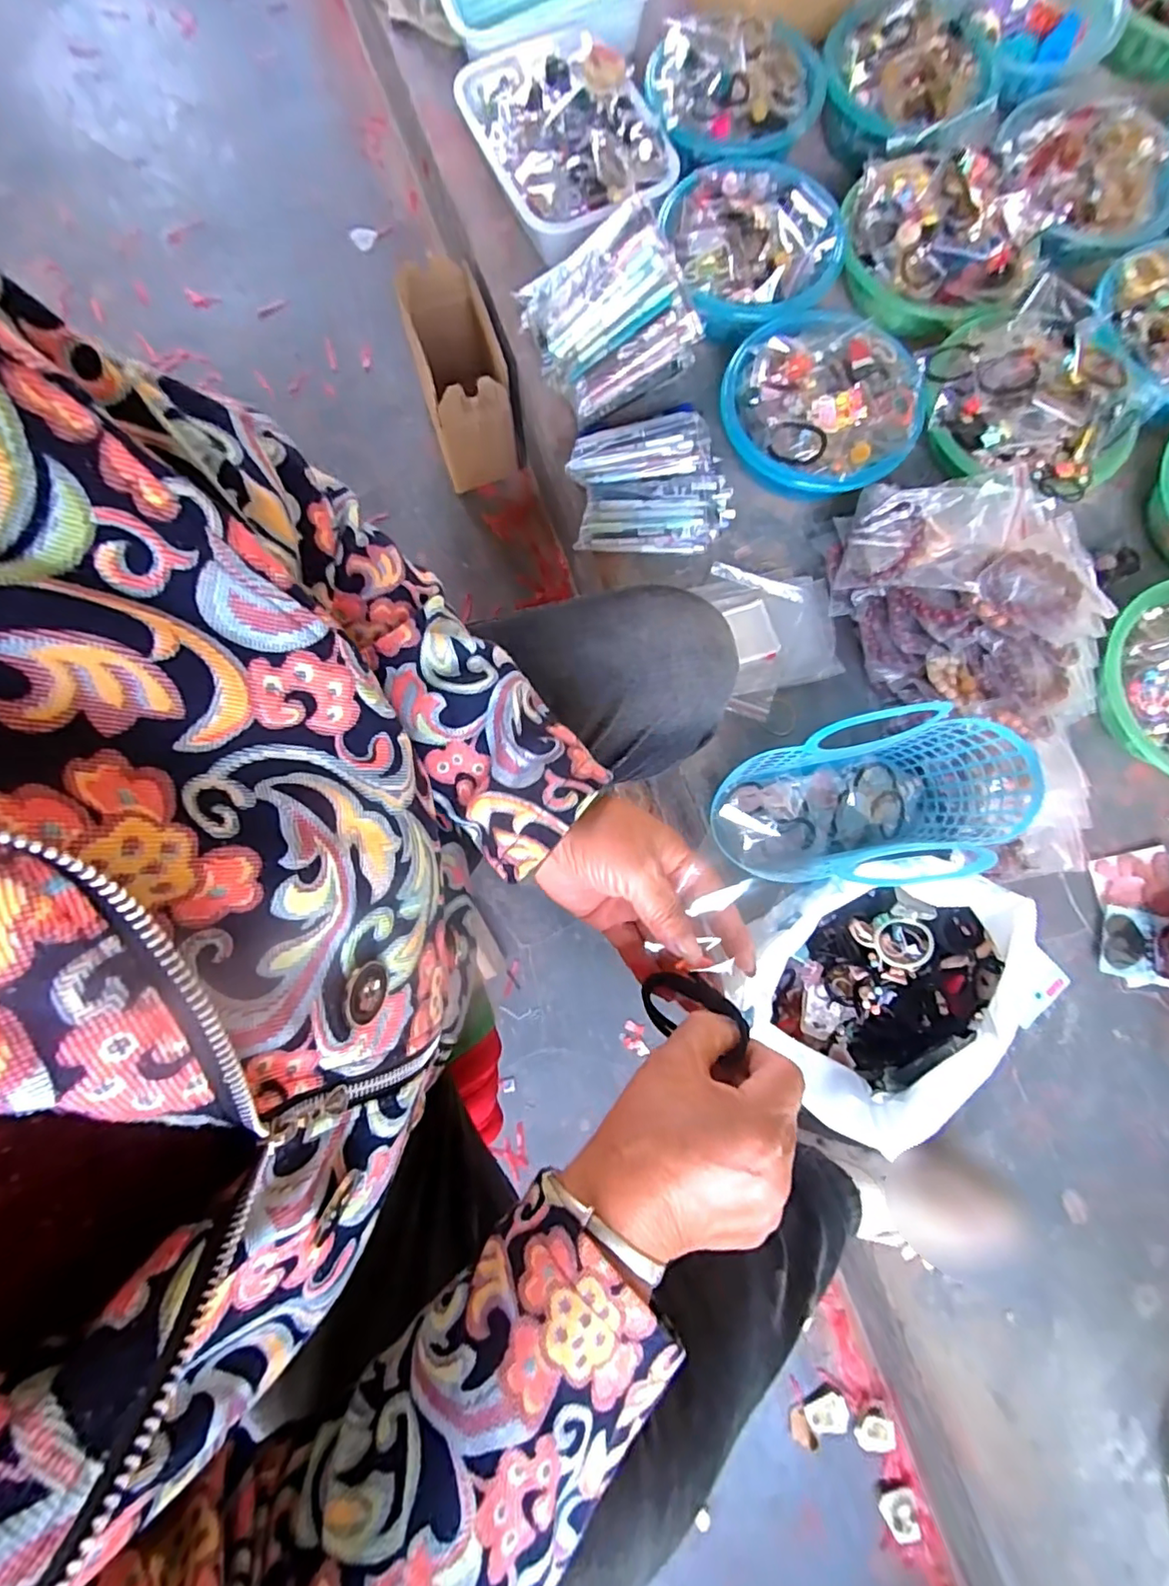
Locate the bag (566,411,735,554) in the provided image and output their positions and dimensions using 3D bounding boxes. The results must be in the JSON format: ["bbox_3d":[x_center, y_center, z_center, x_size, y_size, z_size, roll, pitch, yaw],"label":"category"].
[{"bbox_3d":[0.081,-0.361,0.683,0.188,0.049,0.147,-3,80,-2],"label":"bag"}]

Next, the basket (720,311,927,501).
[{"bbox_3d":[0.271,-0.443,0.681,0.218,0.081,0.207,10,80,1],"label":"basket"}]

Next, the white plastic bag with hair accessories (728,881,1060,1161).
[{"bbox_3d":[0.285,0.204,0.564,0.231,0.141,0.223,-8,80,-3],"label":"white plastic bag with hair accessories"}]

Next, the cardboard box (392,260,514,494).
[{"bbox_3d":[-0.184,-0.614,0.867,0.110,0.188,0.246,-16,81,-4],"label":"cardboard box"}]

